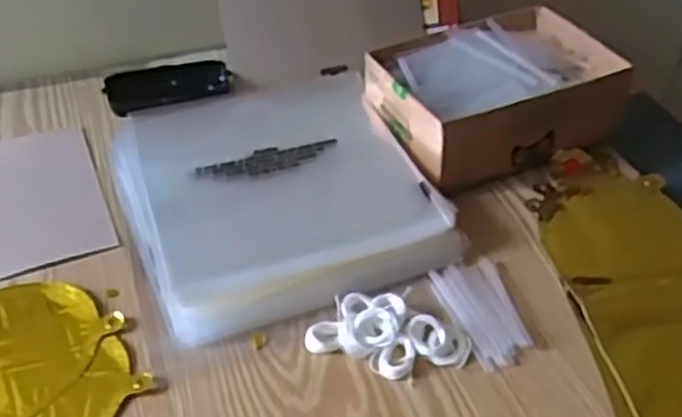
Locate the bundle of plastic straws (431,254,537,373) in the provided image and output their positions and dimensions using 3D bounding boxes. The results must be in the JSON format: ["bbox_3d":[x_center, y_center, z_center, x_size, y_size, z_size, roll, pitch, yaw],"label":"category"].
[{"bbox_3d":[0.095,0.068,0.525,0.048,0.007,0.086,-12,43,-12],"label":"bundle of plastic straws"}]

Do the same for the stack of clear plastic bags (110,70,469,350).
[{"bbox_3d":[-0.054,-0.019,0.607,0.213,0.030,0.238,-16,44,-16],"label":"stack of clear plastic bags"}]

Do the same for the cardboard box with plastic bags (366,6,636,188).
[{"bbox_3d":[0.124,-0.099,0.656,0.187,0.072,0.147,-19,44,-18],"label":"cardboard box with plastic bags"}]

